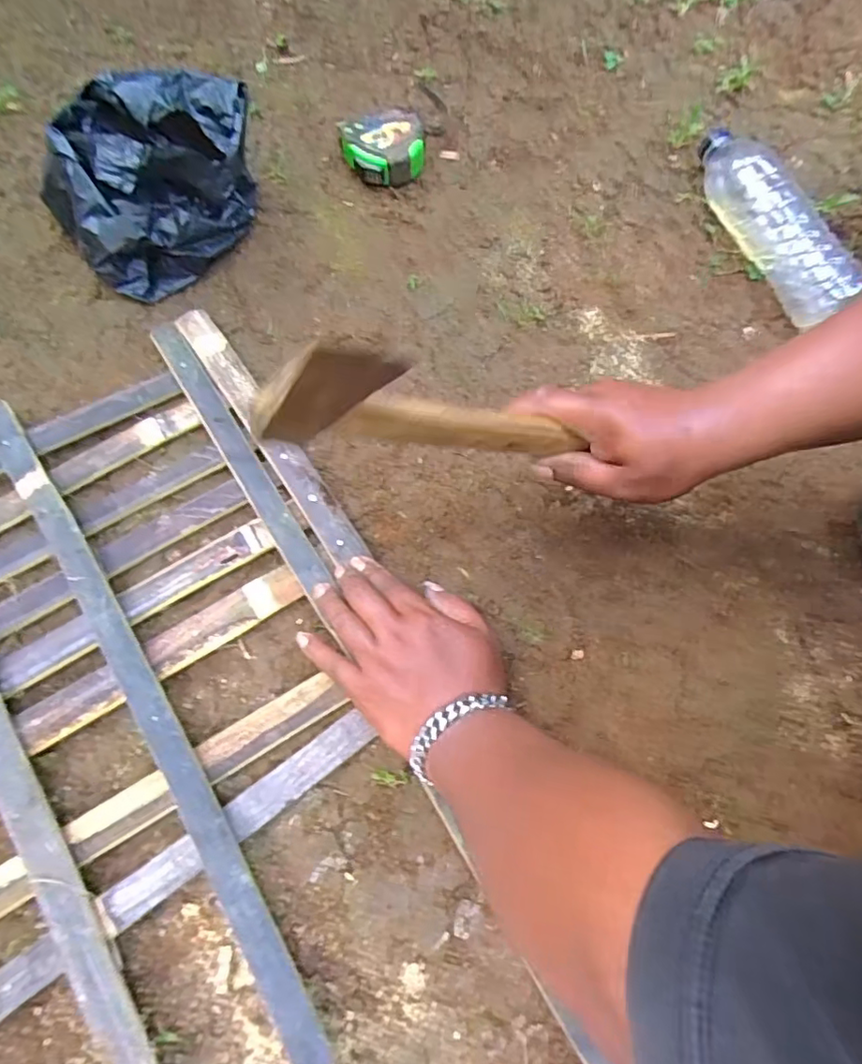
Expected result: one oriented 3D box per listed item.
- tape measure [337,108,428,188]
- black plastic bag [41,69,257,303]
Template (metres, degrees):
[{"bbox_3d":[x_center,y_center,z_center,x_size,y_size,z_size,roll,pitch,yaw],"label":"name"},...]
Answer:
[{"bbox_3d":[-0.048,-0.387,0.598,0.081,0.042,0.056,-9,71,-4],"label":"tape measure"},{"bbox_3d":[-0.246,-0.327,0.535,0.194,0.123,0.137,-41,76,-13],"label":"black plastic bag"}]

